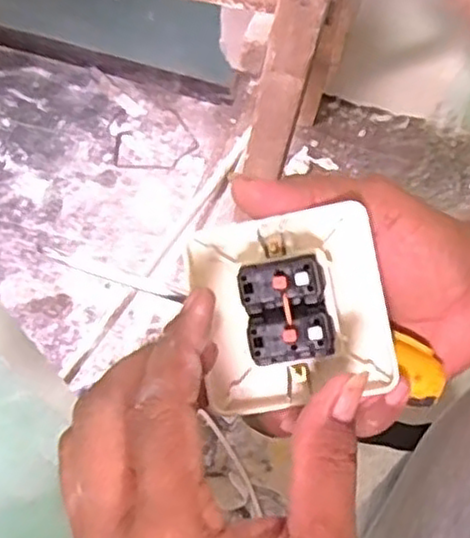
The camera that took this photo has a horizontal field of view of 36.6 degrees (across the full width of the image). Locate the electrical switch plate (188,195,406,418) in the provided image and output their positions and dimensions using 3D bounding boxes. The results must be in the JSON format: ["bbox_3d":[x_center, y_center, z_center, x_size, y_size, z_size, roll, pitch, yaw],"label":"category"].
[{"bbox_3d":[0.020,0.017,0.291,0.081,0.036,0.078,-10,85,10],"label":"electrical switch plate"}]

